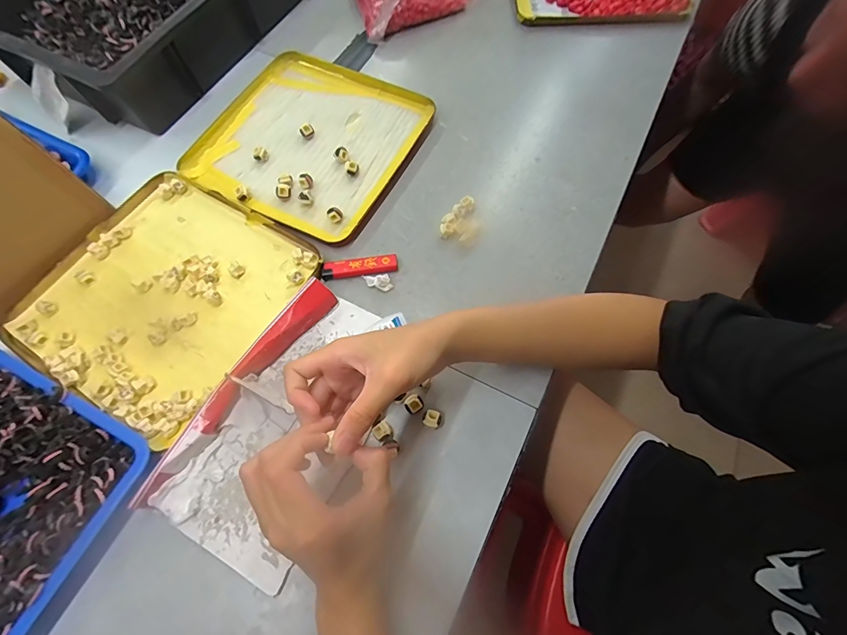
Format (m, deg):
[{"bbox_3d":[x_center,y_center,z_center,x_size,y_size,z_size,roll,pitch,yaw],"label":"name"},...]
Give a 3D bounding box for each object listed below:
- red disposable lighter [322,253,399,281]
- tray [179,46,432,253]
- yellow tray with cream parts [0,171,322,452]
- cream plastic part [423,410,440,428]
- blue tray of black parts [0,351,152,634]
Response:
[{"bbox_3d":[-0.067,-0.054,0.413,0.079,0.008,0.021,-10,67,-2],"label":"red disposable lighter"},{"bbox_3d":[-0.140,-0.220,0.481,0.245,0.018,0.240,24,70,12],"label":"tray"},{"bbox_3d":[-0.268,-0.027,0.406,0.231,0.018,0.236,29,71,11],"label":"yellow tray with cream parts"},{"bbox_3d":[0.007,0.090,0.344,0.013,0.011,0.014,17,69,10],"label":"cream plastic part"},{"bbox_3d":[-0.362,0.137,0.322,0.221,0.033,0.170,25,70,13],"label":"blue tray of black parts"}]

